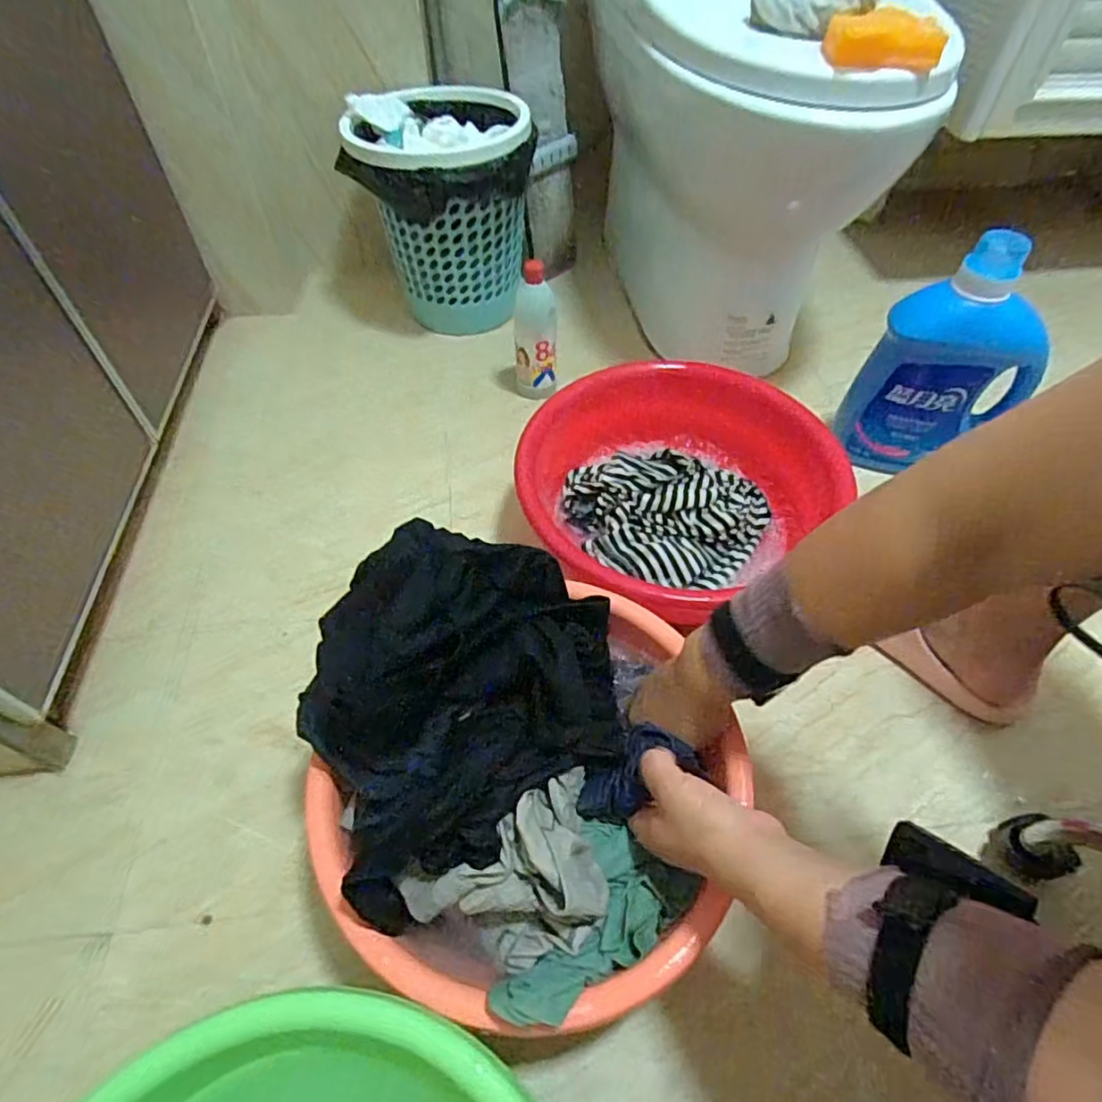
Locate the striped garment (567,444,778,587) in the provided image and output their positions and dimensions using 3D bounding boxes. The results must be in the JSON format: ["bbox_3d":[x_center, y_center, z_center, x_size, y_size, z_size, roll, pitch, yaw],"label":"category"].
[{"bbox_3d":[0.139,-0.055,0.765,0.249,0.044,0.203,17,55,13],"label":"striped garment"}]

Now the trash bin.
[{"bbox_3d":[-0.161,-0.527,0.977,0.264,0.290,0.230,-6,52,-5],"label":"trash bin"}]

